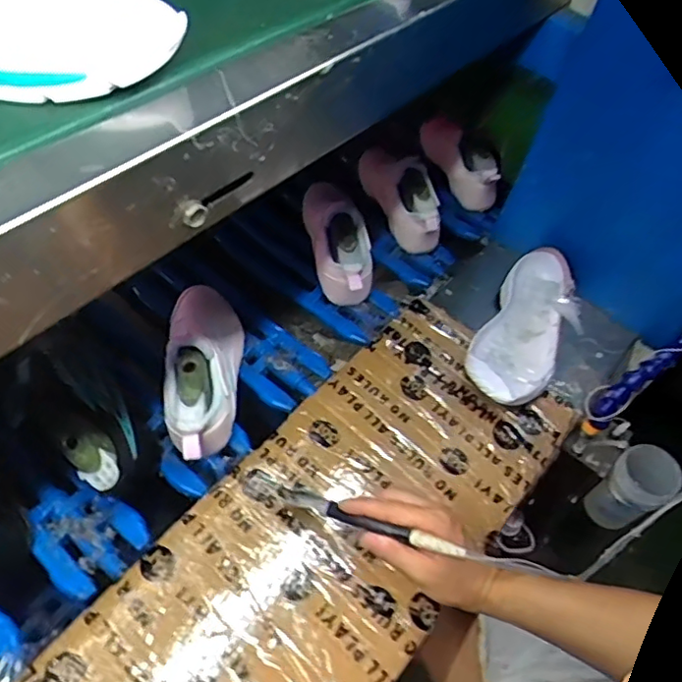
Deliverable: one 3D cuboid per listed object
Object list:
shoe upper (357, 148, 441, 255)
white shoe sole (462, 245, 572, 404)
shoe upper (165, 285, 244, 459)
[{"bbox_3d":[0.092,-0.226,0.894,0.072,0.077,0.216,-14,50,-10],"label":"shoe upper"},{"bbox_3d":[0.230,-0.024,0.752,0.090,0.050,0.257,20,52,18],"label":"white shoe sole"},{"bbox_3d":[-0.154,0.014,0.668,0.076,0.086,0.243,-8,49,-5],"label":"shoe upper"}]

